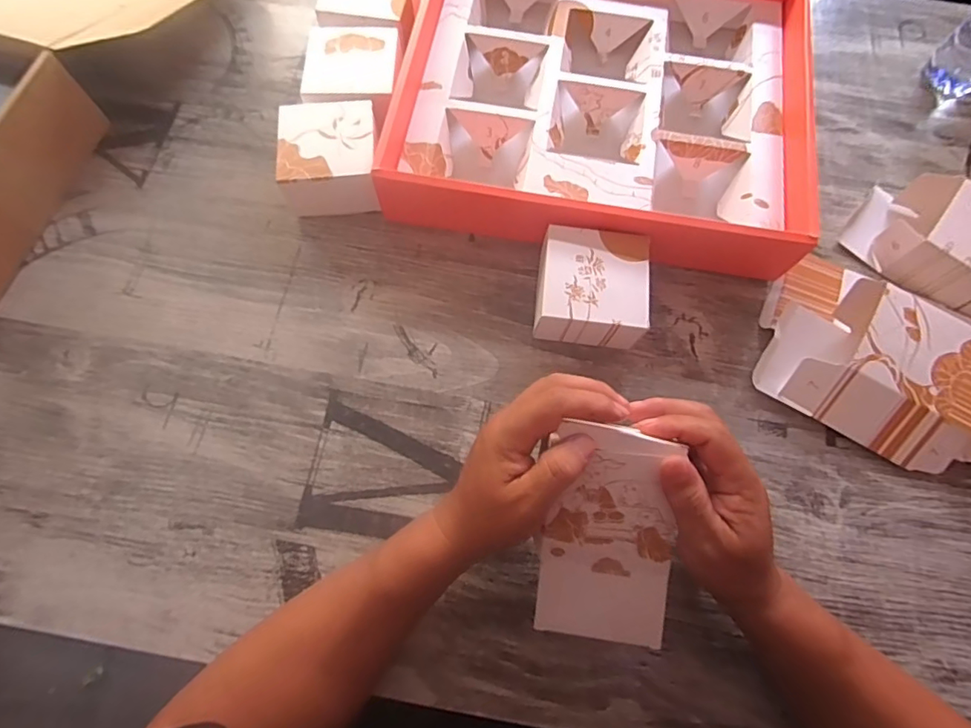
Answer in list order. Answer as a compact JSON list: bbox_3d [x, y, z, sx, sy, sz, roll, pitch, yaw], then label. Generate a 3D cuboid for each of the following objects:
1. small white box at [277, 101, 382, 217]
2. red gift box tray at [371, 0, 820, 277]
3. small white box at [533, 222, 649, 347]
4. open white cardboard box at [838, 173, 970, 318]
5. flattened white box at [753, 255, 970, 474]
[{"bbox_3d":[-0.145,-0.186,0.482,0.094,0.055,0.101,-2,72,0],"label":"small white box"},{"bbox_3d":[0.114,-0.272,0.504,0.361,0.060,0.345,9,73,4],"label":"red gift box tray"},{"bbox_3d":[0.090,-0.061,0.447,0.090,0.054,0.096,5,73,2],"label":"small white box"},{"bbox_3d":[0.442,-0.095,0.466,0.167,0.052,0.092,39,77,12],"label":"open white cardboard box"},{"bbox_3d":[0.340,-0.004,0.439,0.201,0.035,0.144,29,75,9],"label":"flattened white box"}]

